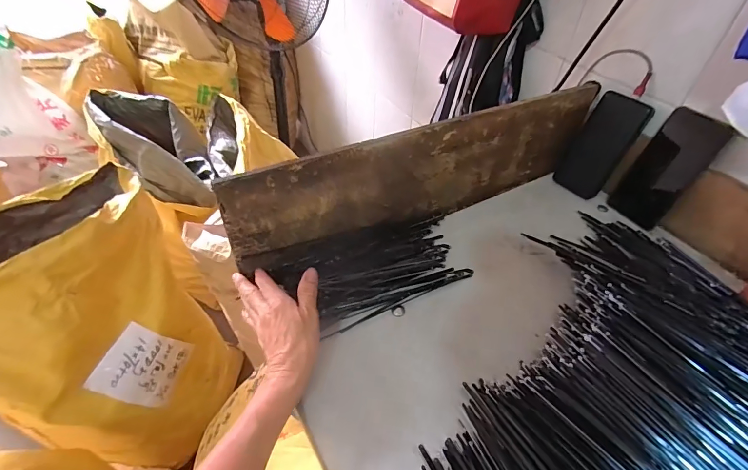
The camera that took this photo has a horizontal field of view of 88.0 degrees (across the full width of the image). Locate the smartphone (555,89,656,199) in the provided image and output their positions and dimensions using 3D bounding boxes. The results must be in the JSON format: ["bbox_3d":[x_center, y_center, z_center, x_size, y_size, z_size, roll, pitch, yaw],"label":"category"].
[{"bbox_3d":[0.359,-0.140,0.617,0.082,0.159,0.014,37,38,27],"label":"smartphone"}]

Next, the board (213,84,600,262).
[{"bbox_3d":[0.085,-0.085,0.535,0.552,0.153,0.022,-21,49,-22],"label":"board"}]

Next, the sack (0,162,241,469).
[{"bbox_3d":[-0.561,0.176,0.765,0.329,0.496,0.377,16,47,14],"label":"sack"}]

